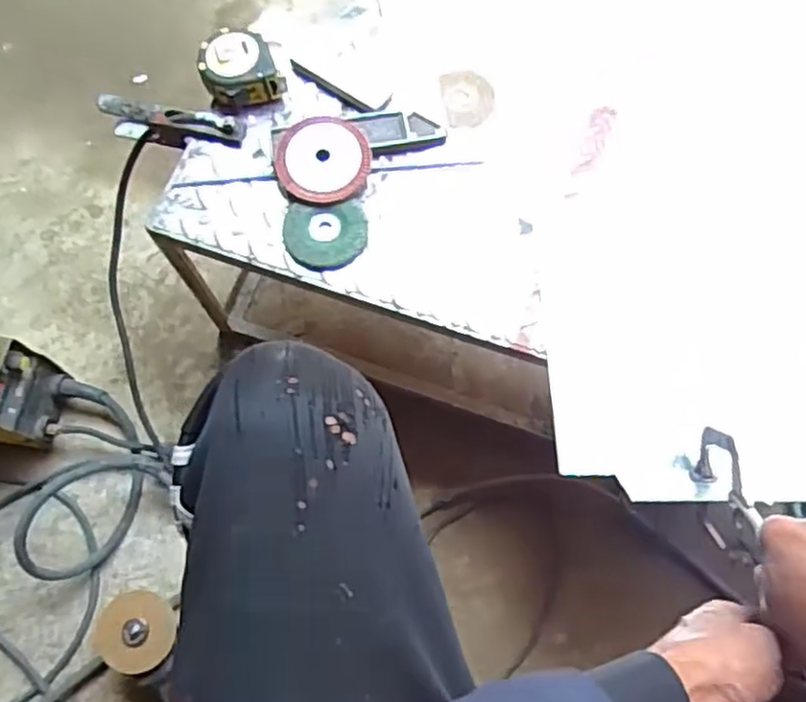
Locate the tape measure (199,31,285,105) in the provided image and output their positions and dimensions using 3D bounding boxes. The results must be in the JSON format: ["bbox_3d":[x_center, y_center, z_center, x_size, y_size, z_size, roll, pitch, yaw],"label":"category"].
[{"bbox_3d":[-0.175,-0.301,0.743,0.077,0.045,0.073,-1,74,2],"label":"tape measure"}]

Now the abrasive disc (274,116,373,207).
[{"bbox_3d":[-0.081,-0.195,0.715,0.093,0.019,0.099,0,71,1],"label":"abrasive disc"}]

